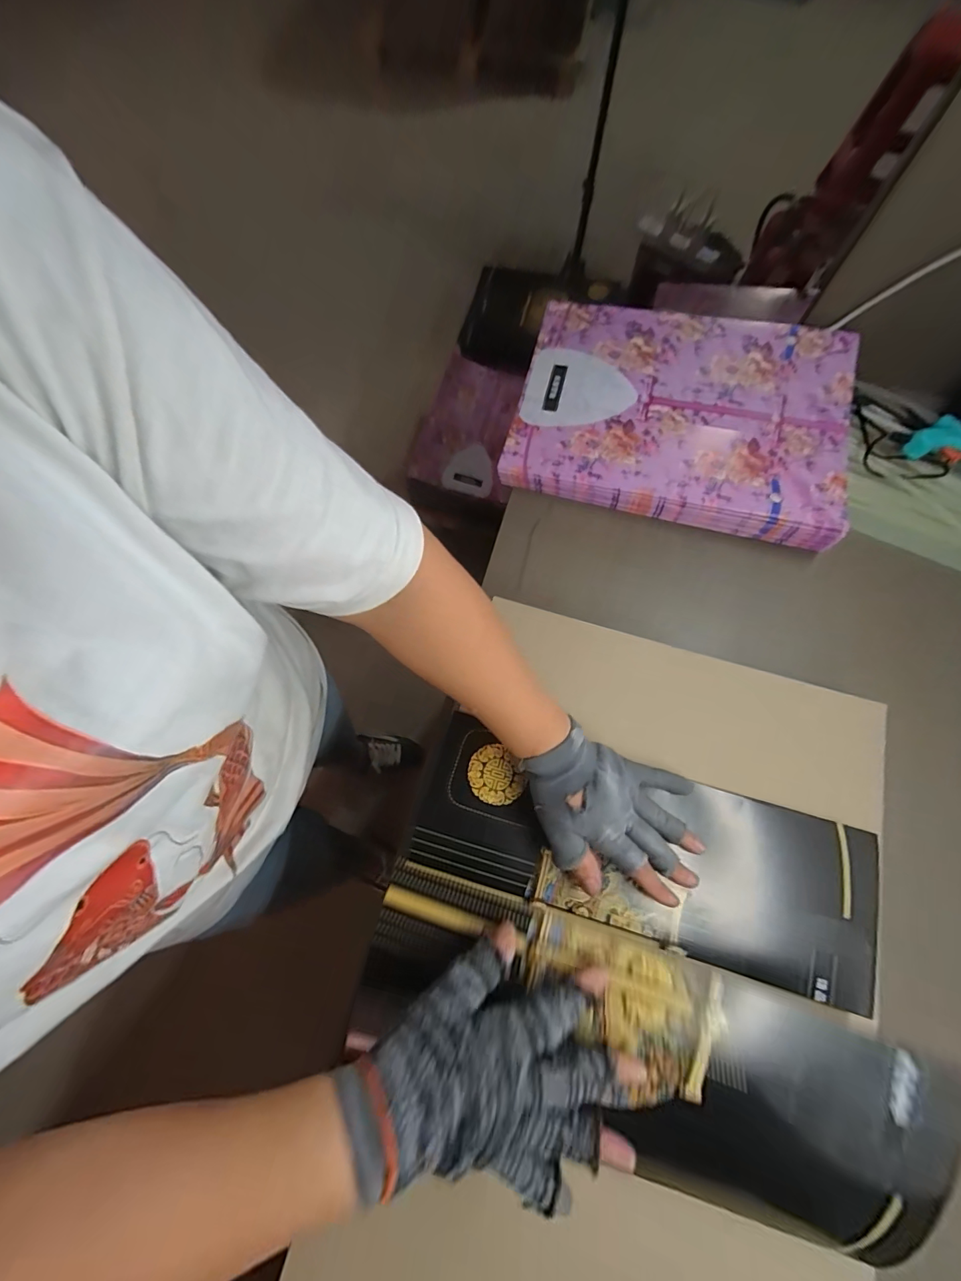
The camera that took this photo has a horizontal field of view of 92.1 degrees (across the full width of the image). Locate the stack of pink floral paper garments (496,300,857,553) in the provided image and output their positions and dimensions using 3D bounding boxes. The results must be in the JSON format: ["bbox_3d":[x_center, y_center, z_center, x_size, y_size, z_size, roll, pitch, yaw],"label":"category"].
[{"bbox_3d":[0.244,-0.291,0.583,0.382,0.057,0.299,14,72,4],"label":"stack of pink floral paper garments"}]

